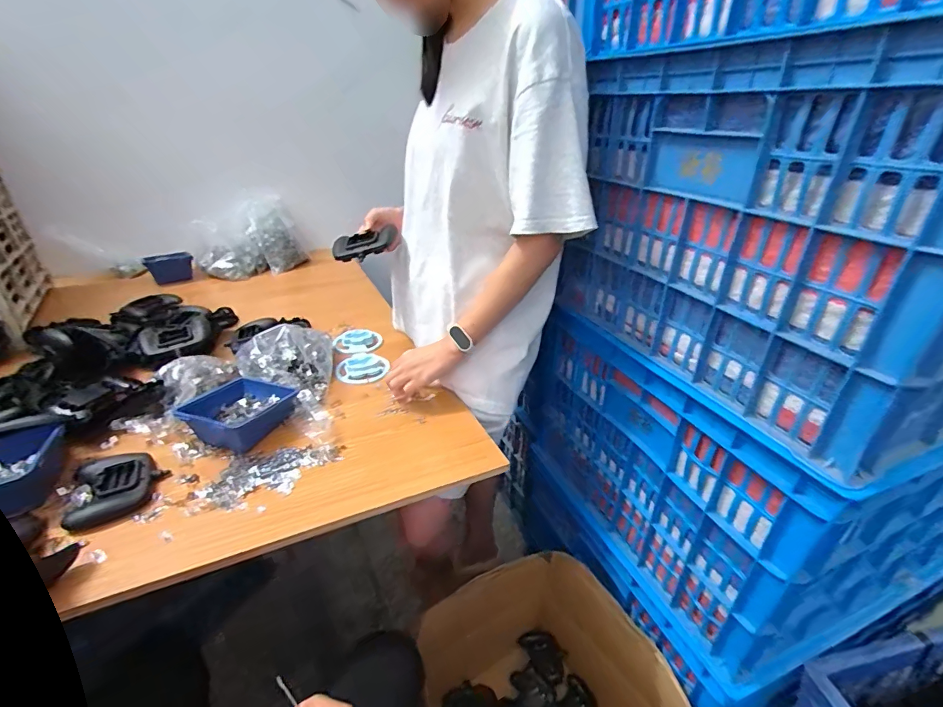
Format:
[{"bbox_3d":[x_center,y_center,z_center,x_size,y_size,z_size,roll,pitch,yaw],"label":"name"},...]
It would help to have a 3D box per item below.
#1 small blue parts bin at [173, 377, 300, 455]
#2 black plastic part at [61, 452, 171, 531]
[{"bbox_3d":[-0.364,0.090,0.694,0.128,0.064,0.139,8,30,13],"label":"small blue parts bin"},{"bbox_3d":[-0.464,0.168,0.580,0.099,0.024,0.118,-15,33,-27],"label":"black plastic part"}]

